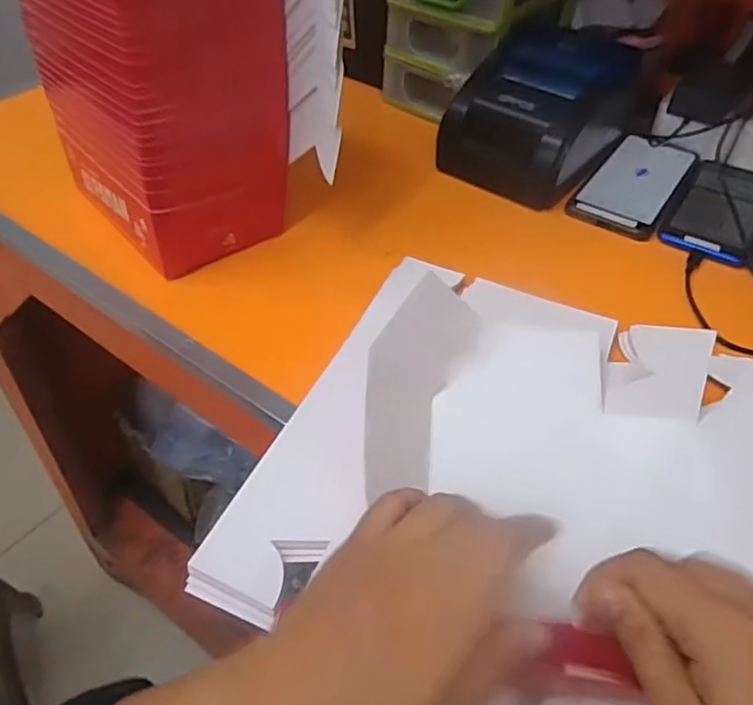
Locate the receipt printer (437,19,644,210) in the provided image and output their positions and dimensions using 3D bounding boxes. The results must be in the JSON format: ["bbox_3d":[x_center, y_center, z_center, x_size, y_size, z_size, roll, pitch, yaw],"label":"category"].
[{"bbox_3d":[0.165,-0.242,0.613,0.130,0.101,0.187,31,53,26],"label":"receipt printer"}]

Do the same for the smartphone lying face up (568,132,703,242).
[{"bbox_3d":[0.251,-0.164,0.603,0.075,0.008,0.172,27,51,23],"label":"smartphone lying face up"}]

